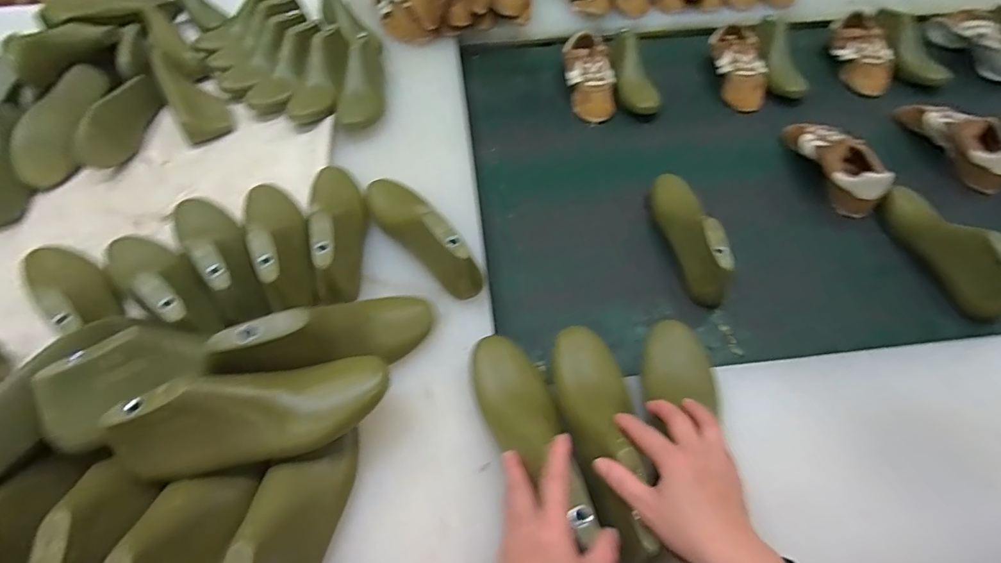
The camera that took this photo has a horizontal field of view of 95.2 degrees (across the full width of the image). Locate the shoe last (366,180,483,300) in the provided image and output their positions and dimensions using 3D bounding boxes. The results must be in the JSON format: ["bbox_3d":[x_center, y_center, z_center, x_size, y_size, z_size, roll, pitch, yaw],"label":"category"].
[{"bbox_3d":[-0.106,-0.074,0.612,0.063,0.096,0.238,-38,62,-23],"label":"shoe last"}]

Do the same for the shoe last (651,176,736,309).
[{"bbox_3d":[0.265,-0.071,0.649,0.054,0.091,0.218,-8,55,-4],"label":"shoe last"}]

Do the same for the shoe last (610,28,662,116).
[{"bbox_3d":[0.263,-0.417,0.911,0.070,0.080,0.213,-3,54,-1],"label":"shoe last"}]

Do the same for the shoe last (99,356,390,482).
[{"bbox_3d":[-0.221,0.120,0.413,0.226,0.068,0.072,-15,56,-10],"label":"shoe last"}]

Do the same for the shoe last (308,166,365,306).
[{"bbox_3d":[-0.223,-0.084,0.615,0.079,0.086,0.240,-15,56,-10],"label":"shoe last"}]

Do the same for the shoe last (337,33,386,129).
[{"bbox_3d":[-0.249,-0.359,0.809,0.078,0.071,0.200,-6,55,-4],"label":"shoe last"}]

